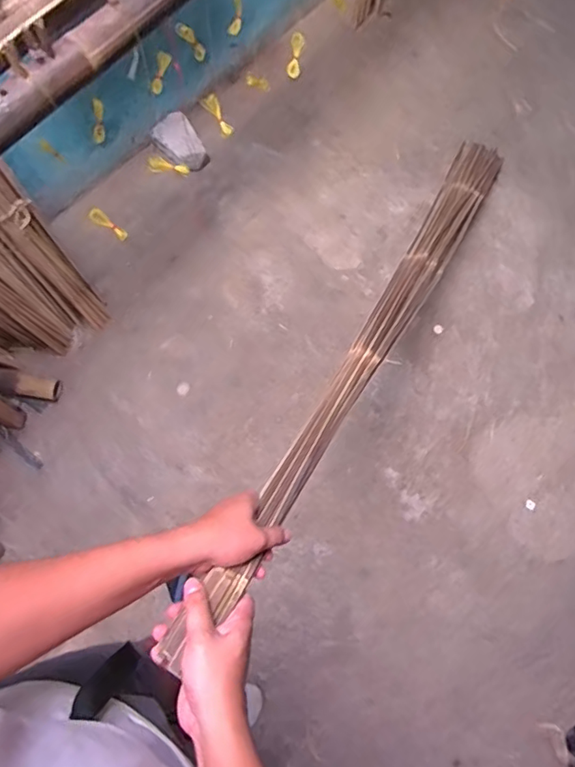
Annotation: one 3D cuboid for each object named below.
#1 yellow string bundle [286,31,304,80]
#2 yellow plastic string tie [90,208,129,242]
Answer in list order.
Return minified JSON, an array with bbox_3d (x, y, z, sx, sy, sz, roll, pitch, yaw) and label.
[{"bbox_3d":[0.020,-0.841,1.329,0.034,0.102,0.041,14,37,5],"label":"yellow string bundle"},{"bbox_3d":[-0.382,-0.340,1.109,0.086,0.026,0.026,35,73,-33],"label":"yellow plastic string tie"}]

